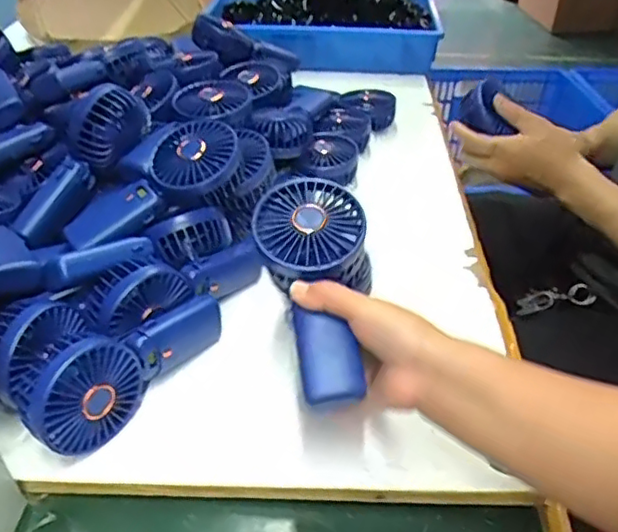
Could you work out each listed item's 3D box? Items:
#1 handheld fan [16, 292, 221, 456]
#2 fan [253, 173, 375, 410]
[{"bbox_3d":[-0.140,0.071,0.499,0.046,0.078,0.184,27,46,30],"label":"handheld fan"},{"bbox_3d":[0.007,0.014,0.466,0.086,0.040,0.182,-3,62,-7],"label":"fan"}]

